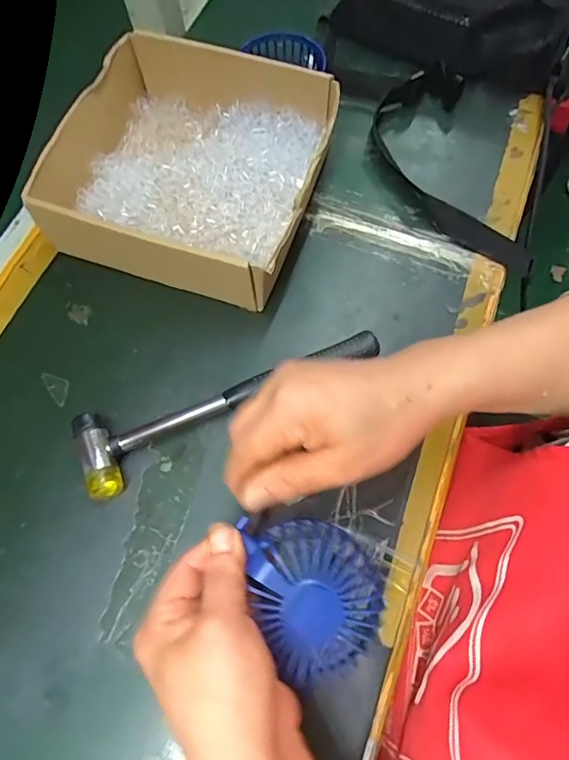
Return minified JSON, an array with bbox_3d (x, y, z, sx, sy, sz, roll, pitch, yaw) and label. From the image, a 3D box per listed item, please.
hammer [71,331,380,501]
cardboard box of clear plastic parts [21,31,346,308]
[{"bbox_3d":[-0.042,0.008,0.368,0.233,0.024,0.059,-28,71,-10],"label":"hammer"},{"bbox_3d":[-0.078,-0.184,0.422,0.214,0.073,0.208,17,70,6],"label":"cardboard box of clear plastic parts"}]

